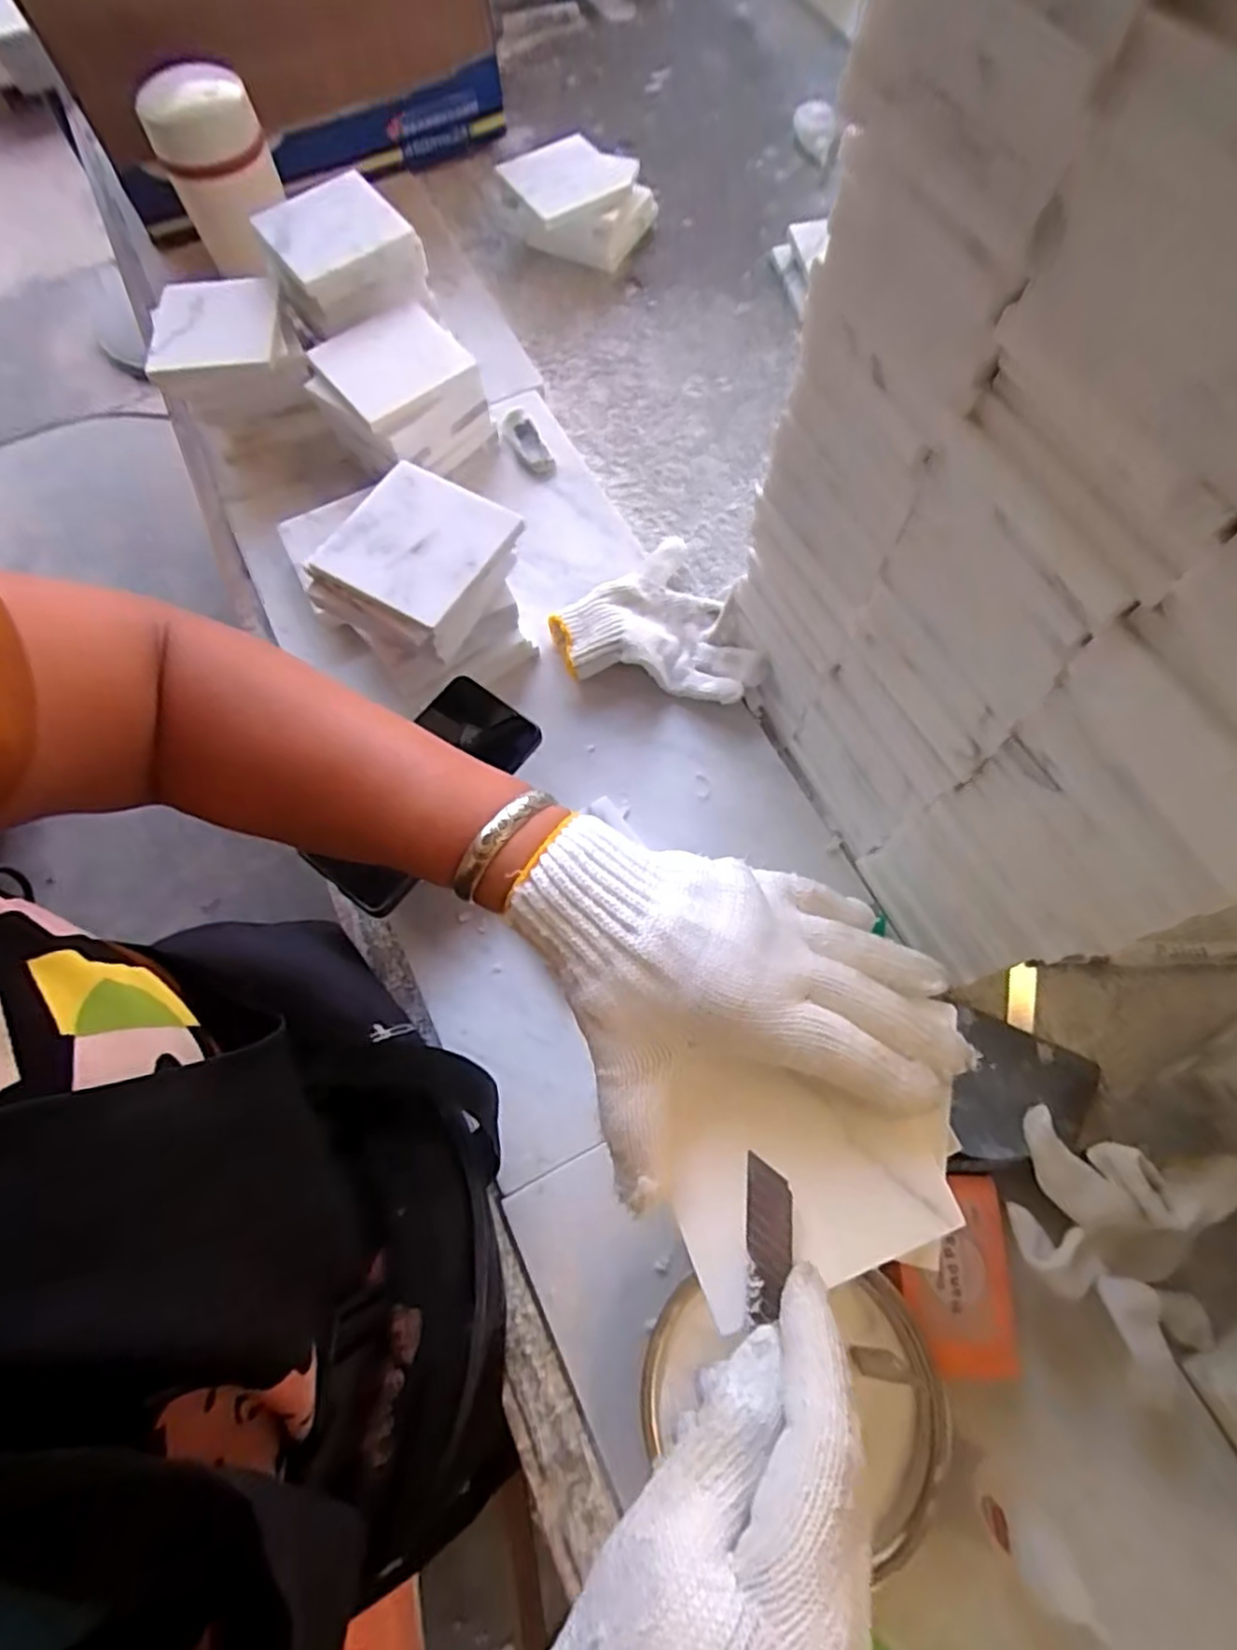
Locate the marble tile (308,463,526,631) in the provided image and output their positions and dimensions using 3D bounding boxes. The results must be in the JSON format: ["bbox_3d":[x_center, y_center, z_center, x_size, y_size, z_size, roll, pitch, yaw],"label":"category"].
[{"bbox_3d":[-0.132,-0.184,0.458,0.101,0.009,0.098,29,75,10],"label":"marble tile"}]

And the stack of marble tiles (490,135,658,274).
[{"bbox_3d":[-0.034,-0.631,0.725,0.139,0.062,0.119,-30,74,-8],"label":"stack of marble tiles"}]

